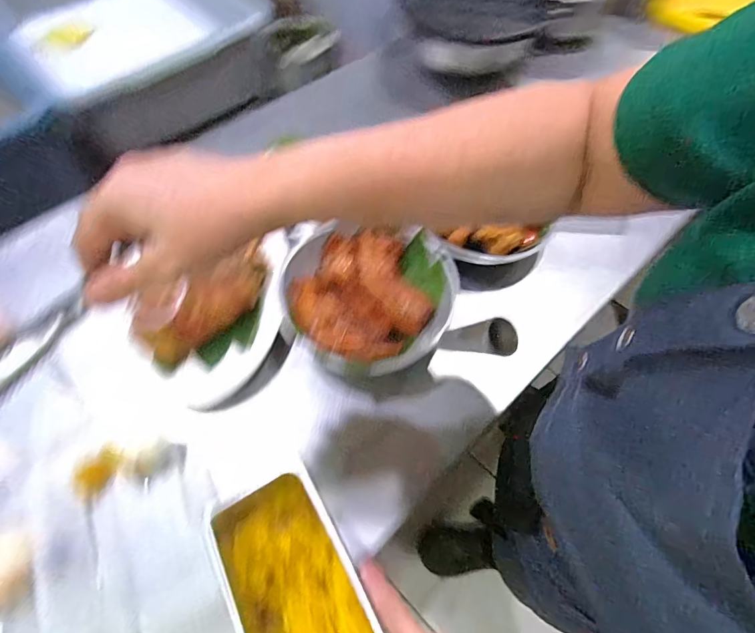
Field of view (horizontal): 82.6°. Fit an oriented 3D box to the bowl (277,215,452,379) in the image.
[{"bbox_3d":[-0.010,-0.026,0.512,0.187,0.060,0.182,0,60,0],"label":"bowl"}]

